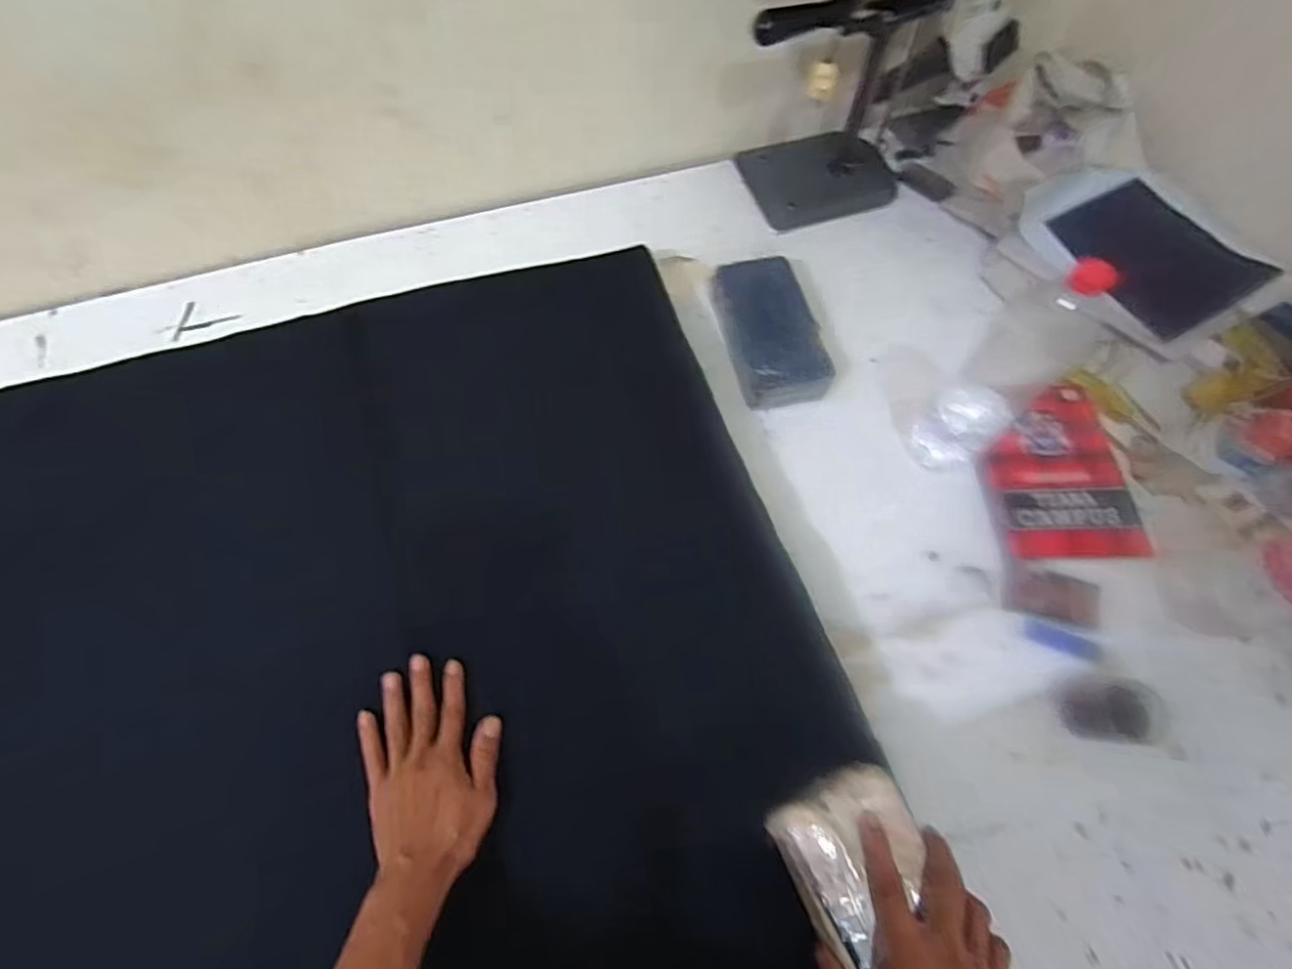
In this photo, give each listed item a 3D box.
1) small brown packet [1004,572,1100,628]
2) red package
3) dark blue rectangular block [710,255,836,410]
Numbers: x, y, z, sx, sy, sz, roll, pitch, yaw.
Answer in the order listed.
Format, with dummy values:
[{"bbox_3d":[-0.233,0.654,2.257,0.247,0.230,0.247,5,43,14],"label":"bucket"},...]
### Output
[{"bbox_3d":[0.463,0.128,0.676,0.088,0.004,0.051,10,75,24],"label":"small brown packet"},{"bbox_3d":[0.517,-0.023,0.743,0.187,0.032,0.238,-2,65,-2],"label":"red package"},{"bbox_3d":[0.171,-0.211,0.824,0.113,0.064,0.220,-13,66,-7],"label":"dark blue rectangular block"}]

